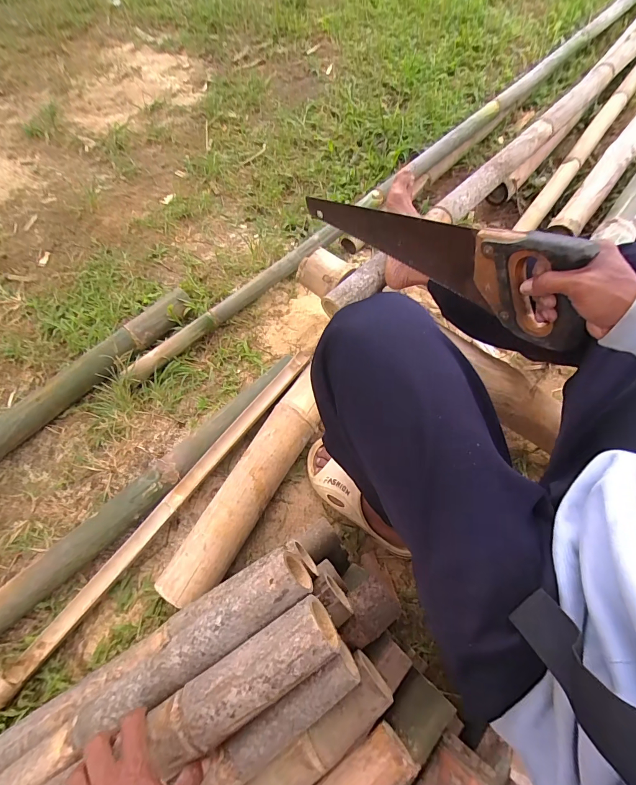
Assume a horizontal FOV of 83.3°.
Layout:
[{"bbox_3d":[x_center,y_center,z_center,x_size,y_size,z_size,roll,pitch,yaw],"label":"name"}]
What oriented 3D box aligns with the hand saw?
[{"bbox_3d":[0.141,-0.215,0.513,0.027,0.121,0.473,-32,52,-20],"label":"hand saw"}]

